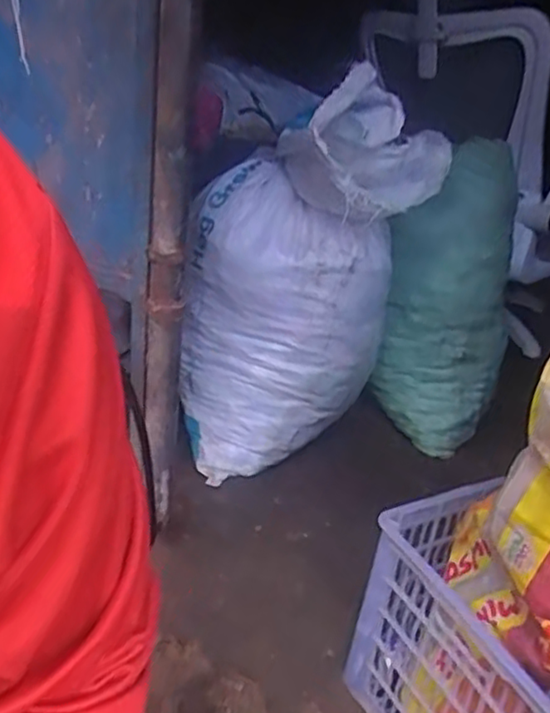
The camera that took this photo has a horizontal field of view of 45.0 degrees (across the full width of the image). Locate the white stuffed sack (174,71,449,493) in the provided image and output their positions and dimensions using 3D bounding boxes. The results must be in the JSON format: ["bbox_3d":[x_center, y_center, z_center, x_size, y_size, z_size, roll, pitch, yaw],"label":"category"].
[{"bbox_3d":[0.047,-0.103,1.117,0.356,0.625,0.244,13,27,11],"label":"white stuffed sack"}]

